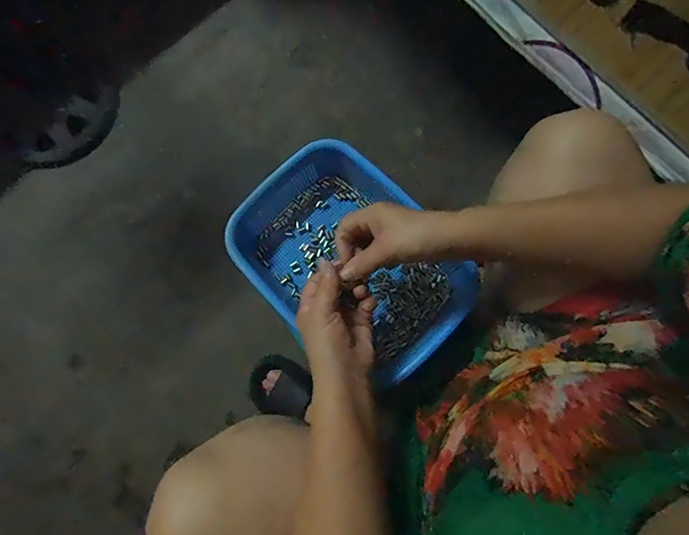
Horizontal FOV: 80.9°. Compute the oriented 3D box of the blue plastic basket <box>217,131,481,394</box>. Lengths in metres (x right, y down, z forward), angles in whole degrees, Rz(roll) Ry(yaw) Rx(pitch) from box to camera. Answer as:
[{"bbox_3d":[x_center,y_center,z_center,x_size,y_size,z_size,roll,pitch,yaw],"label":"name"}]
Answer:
[{"bbox_3d":[0.006,-0.006,0.521,0.296,0.073,0.218,41,83,8],"label":"blue plastic basket"}]

